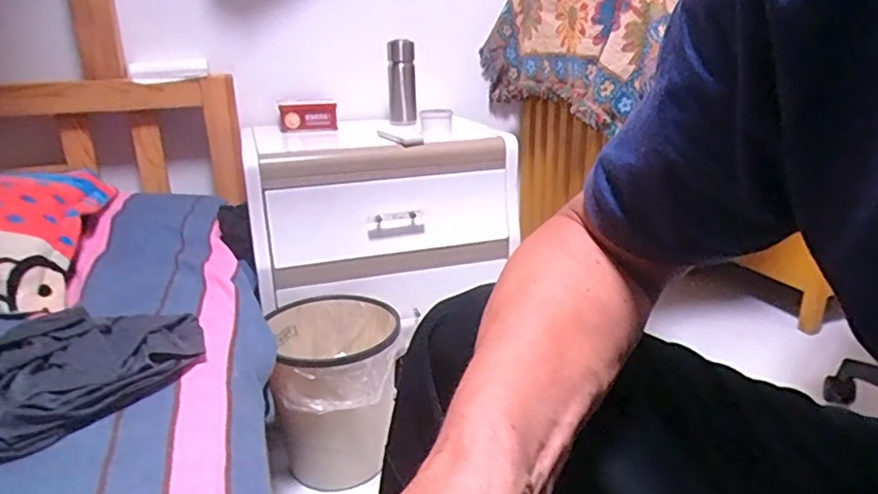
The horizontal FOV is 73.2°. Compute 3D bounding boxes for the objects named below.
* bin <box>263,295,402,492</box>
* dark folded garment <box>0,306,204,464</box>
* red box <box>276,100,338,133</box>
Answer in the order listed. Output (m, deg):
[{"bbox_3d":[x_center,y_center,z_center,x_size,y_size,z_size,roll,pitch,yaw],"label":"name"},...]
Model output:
[{"bbox_3d":[-0.169,0.247,1.014,0.208,0.240,0.241,-6,20,-13],"label":"bin"},{"bbox_3d":[-0.397,0.126,0.638,0.264,0.057,0.205,-16,24,-36],"label":"dark folded garment"},{"bbox_3d":[-0.272,-0.274,1.231,0.124,0.058,0.025,-10,21,-23],"label":"red box"}]

